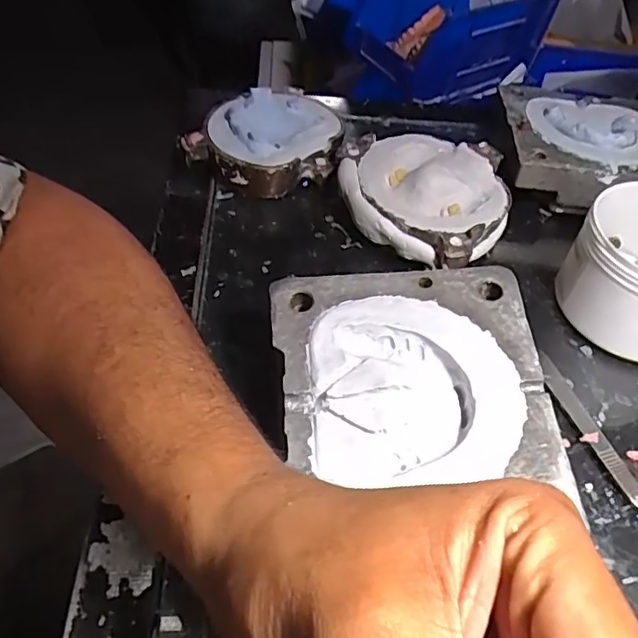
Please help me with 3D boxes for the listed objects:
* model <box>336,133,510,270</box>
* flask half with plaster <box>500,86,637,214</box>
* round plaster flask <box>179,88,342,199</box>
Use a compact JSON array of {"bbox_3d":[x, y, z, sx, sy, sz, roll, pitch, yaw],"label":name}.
[{"bbox_3d":[0.067,-0.080,0.379,0.110,0.038,0.100,3,49,-3],"label":"model"},{"bbox_3d":[0.194,-0.123,0.418,0.126,0.034,0.113,2,49,-4],"label":"flask half with plaster"},{"bbox_3d":[-0.034,-0.128,0.412,0.091,0.036,0.093,3,49,-3],"label":"round plaster flask"}]

